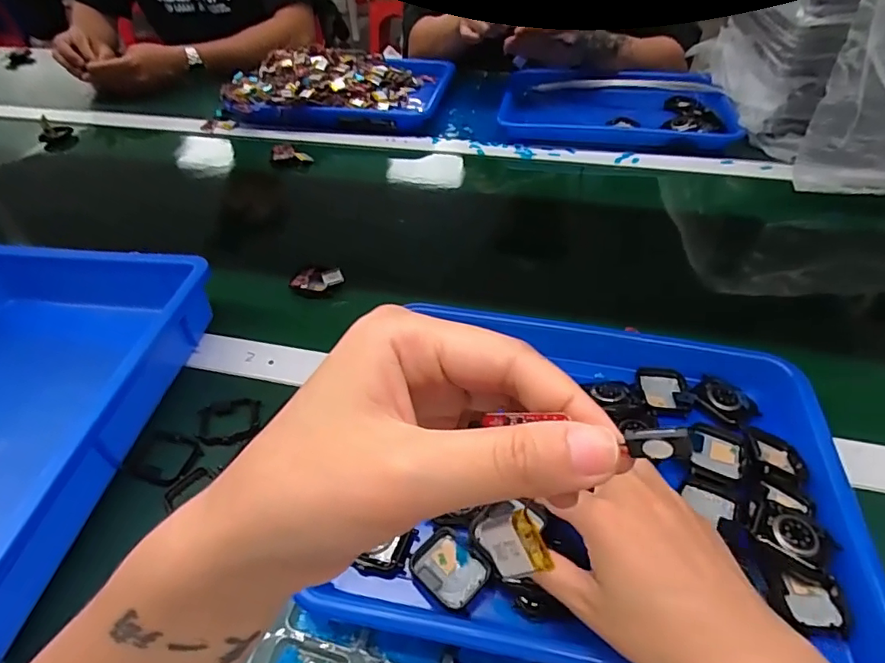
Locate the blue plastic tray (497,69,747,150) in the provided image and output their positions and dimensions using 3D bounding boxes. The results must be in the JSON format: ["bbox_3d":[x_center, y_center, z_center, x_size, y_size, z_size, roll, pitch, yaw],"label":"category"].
[{"bbox_3d":[0.254,-0.340,0.785,0.322,0.047,0.224,8,46,10],"label":"blue plastic tray"}]

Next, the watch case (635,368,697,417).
[{"bbox_3d":[0.169,0.047,0.399,0.039,0.011,0.040,3,45,5],"label":"watch case"}]

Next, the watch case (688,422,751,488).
[{"bbox_3d":[0.185,0.083,0.353,0.036,0.013,0.043,13,47,15],"label":"watch case"}]

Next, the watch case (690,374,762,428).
[{"bbox_3d":[0.211,0.052,0.392,0.044,0.007,0.034,31,53,29],"label":"watch case"}]

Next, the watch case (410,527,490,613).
[{"bbox_3d":[0.004,0.141,0.312,0.044,0.011,0.033,32,54,30],"label":"watch case"}]

